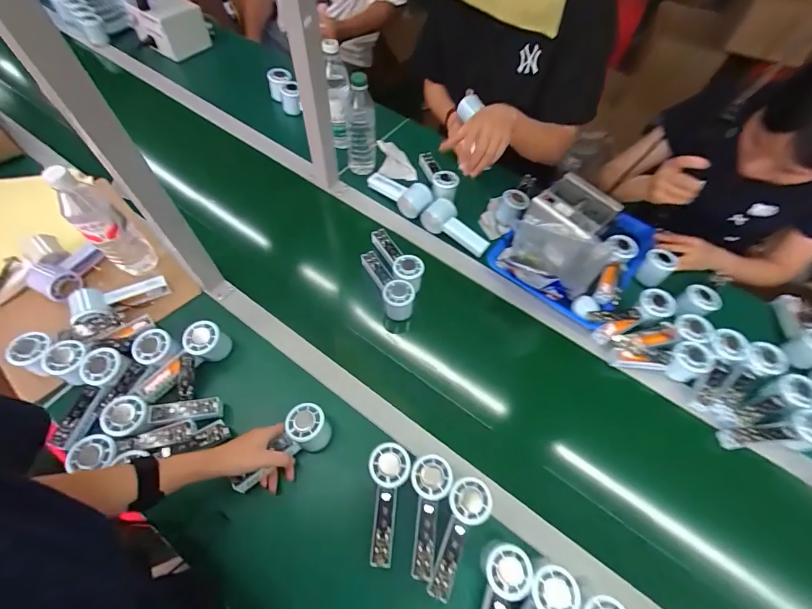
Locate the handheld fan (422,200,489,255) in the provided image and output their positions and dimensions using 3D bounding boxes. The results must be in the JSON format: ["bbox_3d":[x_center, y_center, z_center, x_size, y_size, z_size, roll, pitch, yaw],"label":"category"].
[{"bbox_3d":[0.108,-0.163,0.805,0.152,0.049,0.059,36,64,2],"label":"handheld fan"}]

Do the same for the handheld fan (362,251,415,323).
[{"bbox_3d":[-0.035,-0.046,0.717,0.058,0.050,0.156,-21,64,-15],"label":"handheld fan"}]

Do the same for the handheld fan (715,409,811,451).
[{"bbox_3d":[0.601,0.212,0.614,0.167,0.050,0.055,-10,60,9],"label":"handheld fan"}]

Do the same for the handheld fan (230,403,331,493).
[{"bbox_3d":[-0.179,0.212,0.557,0.150,0.053,0.064,-40,70,-10],"label":"handheld fan"}]

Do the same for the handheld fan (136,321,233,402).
[{"bbox_3d":[-0.356,0.101,0.622,0.067,0.063,0.150,36,77,16],"label":"handheld fan"}]

